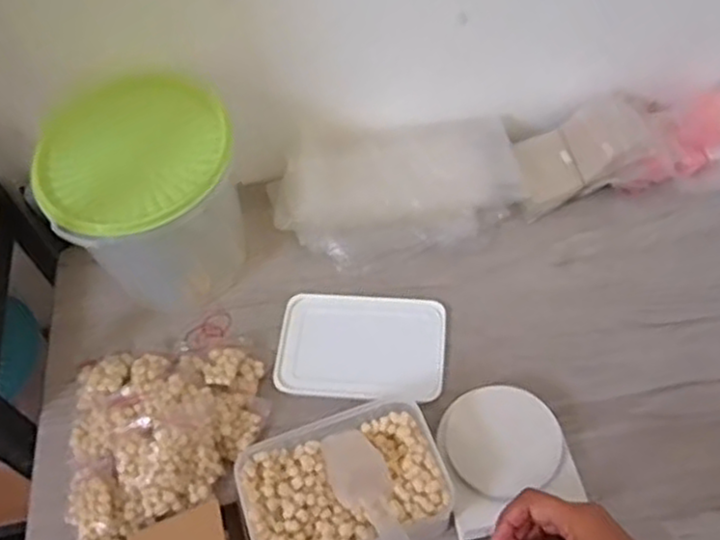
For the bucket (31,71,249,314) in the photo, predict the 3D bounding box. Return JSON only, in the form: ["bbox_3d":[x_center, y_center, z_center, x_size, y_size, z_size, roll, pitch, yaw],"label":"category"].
[{"bbox_3d":[-0.245,-0.087,0.856,0.198,0.204,0.214,-2,57,3],"label":"bucket"}]

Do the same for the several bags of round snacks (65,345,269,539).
[{"bbox_3d":[-0.207,0.171,0.764,0.213,0.064,0.233,-11,57,-2],"label":"several bags of round snacks"}]

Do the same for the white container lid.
[{"bbox_3d":[0.001,0.088,0.847,0.189,0.015,0.125,3,58,7],"label":"white container lid"}]

